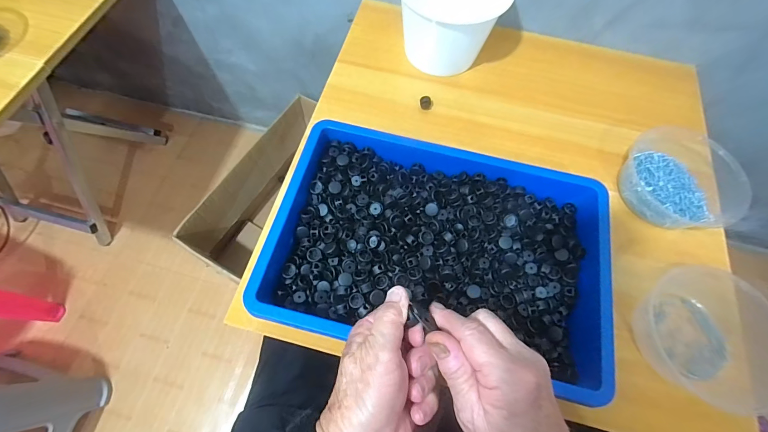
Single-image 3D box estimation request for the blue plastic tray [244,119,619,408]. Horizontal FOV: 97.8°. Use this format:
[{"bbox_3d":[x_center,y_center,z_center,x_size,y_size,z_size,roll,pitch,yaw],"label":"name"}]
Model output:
[{"bbox_3d":[0.061,0.037,0.400,0.367,0.077,0.244,13,68,4],"label":"blue plastic tray"}]

